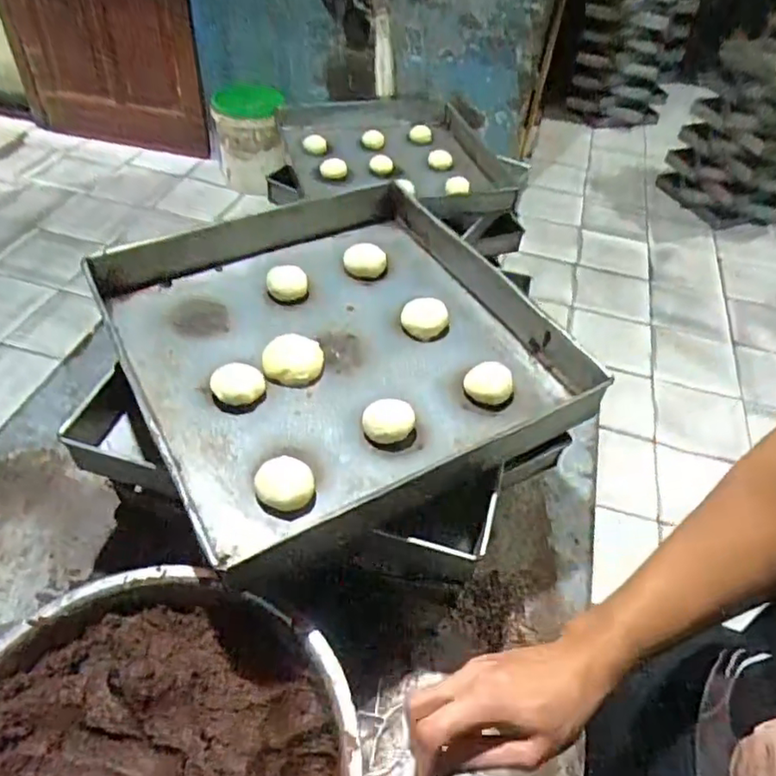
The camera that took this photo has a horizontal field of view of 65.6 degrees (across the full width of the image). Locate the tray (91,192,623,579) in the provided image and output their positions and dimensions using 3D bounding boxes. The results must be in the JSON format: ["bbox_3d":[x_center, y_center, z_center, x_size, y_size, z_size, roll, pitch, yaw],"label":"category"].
[{"bbox_3d":[-0.070,-0.081,0.720,0.463,0.067,0.519,-21,53,-24],"label":"tray"}]

